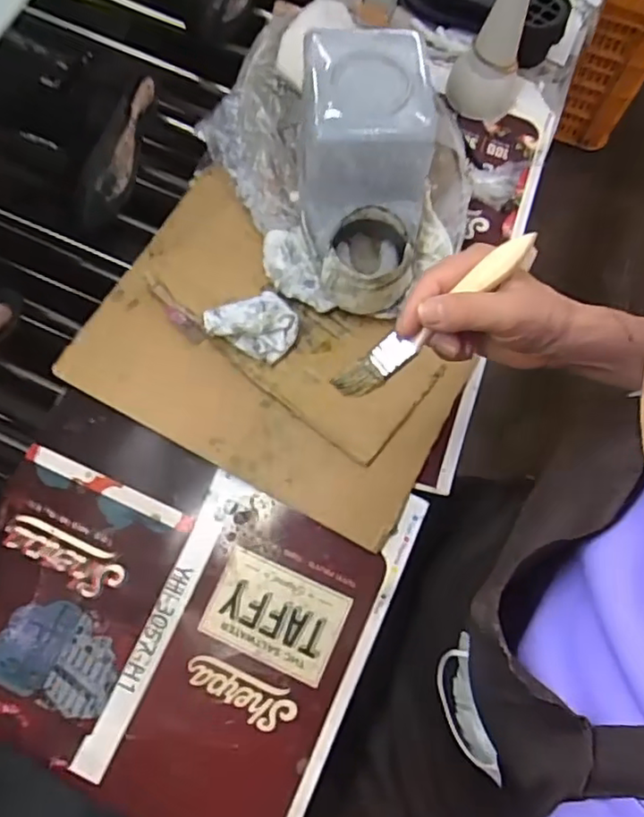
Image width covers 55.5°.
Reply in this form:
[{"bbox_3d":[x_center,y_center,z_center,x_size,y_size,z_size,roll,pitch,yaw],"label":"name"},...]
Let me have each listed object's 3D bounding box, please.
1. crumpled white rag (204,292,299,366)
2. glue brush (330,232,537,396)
[{"bbox_3d":[-0.058,-0.077,0.521,0.076,0.029,0.056,28,75,6],"label":"crumpled white rag"},{"bbox_3d":[0.070,-0.055,0.380,0.149,0.009,0.021,-39,81,11],"label":"glue brush"}]

